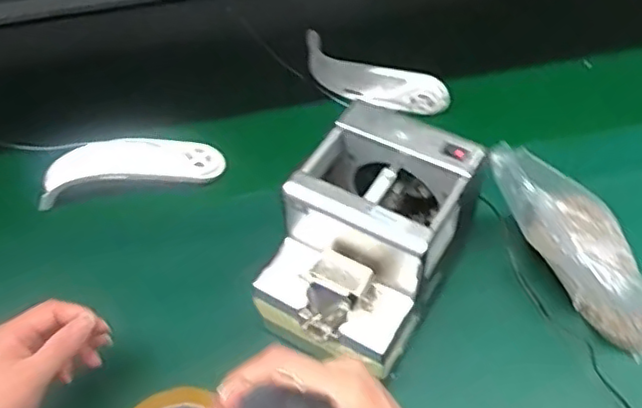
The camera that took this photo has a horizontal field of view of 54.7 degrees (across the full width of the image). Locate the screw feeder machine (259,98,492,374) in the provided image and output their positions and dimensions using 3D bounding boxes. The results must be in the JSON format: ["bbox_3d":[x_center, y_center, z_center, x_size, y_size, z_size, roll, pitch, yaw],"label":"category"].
[{"bbox_3d":[0.039,0.029,0.528,0.128,0.126,0.175,25,58,20],"label":"screw feeder machine"}]

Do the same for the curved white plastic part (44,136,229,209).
[{"bbox_3d":[-0.212,-0.042,0.692,0.198,0.037,0.051,-8,53,-3],"label":"curved white plastic part"}]

